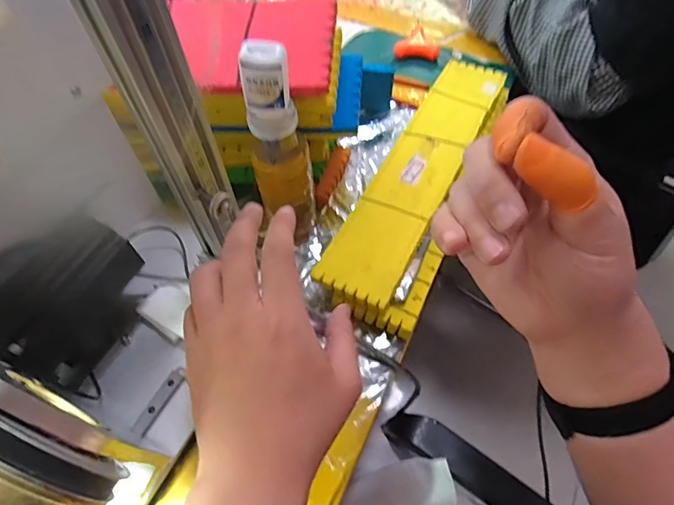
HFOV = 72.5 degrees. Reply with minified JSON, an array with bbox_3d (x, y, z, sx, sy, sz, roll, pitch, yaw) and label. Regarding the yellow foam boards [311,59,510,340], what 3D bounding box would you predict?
[{"bbox_3d":[0.101,-0.086,0.490,0.097,0.039,0.348,25,64,14],"label":"yellow foam boards"}]

